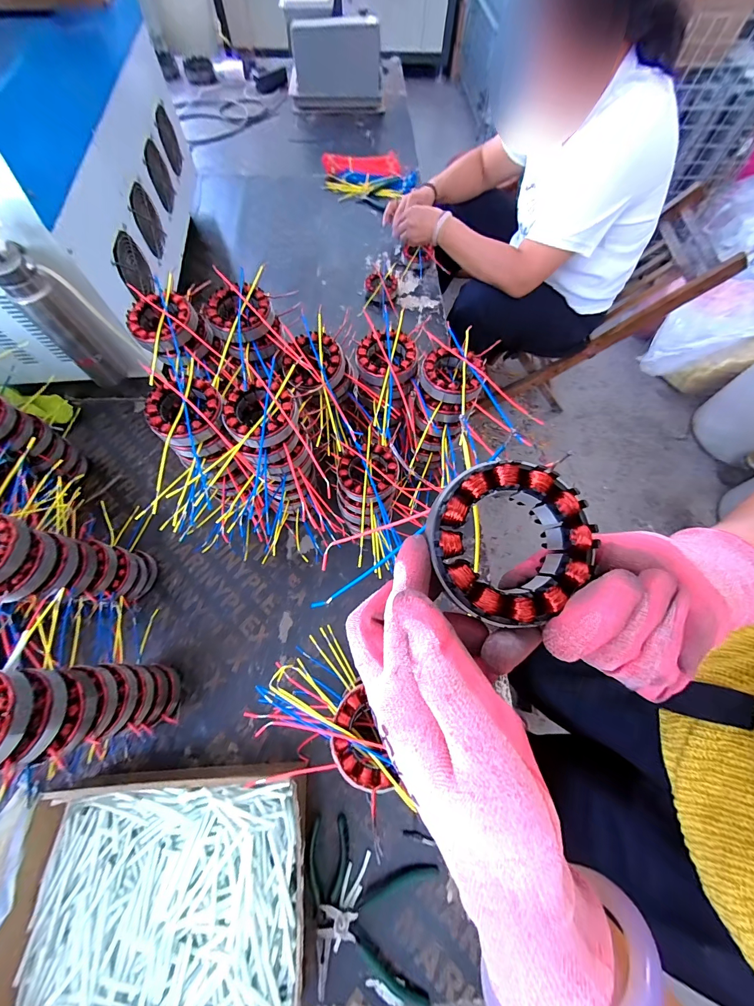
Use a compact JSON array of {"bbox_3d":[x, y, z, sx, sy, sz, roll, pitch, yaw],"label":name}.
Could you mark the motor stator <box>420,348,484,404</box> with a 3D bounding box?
[{"bbox_3d":[0.104,-0.178,0.480,0.084,0.027,0.080,15,67,5],"label":"motor stator"}]

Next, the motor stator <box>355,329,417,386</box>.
[{"bbox_3d":[0.012,-0.206,0.502,0.086,0.038,0.087,3,66,0],"label":"motor stator"}]

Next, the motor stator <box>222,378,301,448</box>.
[{"bbox_3d":[-0.140,-0.110,0.423,0.087,0.030,0.081,1,66,-1],"label":"motor stator"}]

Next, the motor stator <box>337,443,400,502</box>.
[{"bbox_3d":[-0.012,-0.045,0.498,0.083,0.029,0.087,0,66,-1],"label":"motor stator"}]

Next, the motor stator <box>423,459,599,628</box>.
[{"bbox_3d":[0.070,0.019,0.183,0.083,0.025,0.082,20,67,8],"label":"motor stator"}]

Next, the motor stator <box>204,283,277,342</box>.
[{"bbox_3d":[-0.185,-0.258,0.473,0.084,0.032,0.080,0,66,-1],"label":"motor stator"}]

